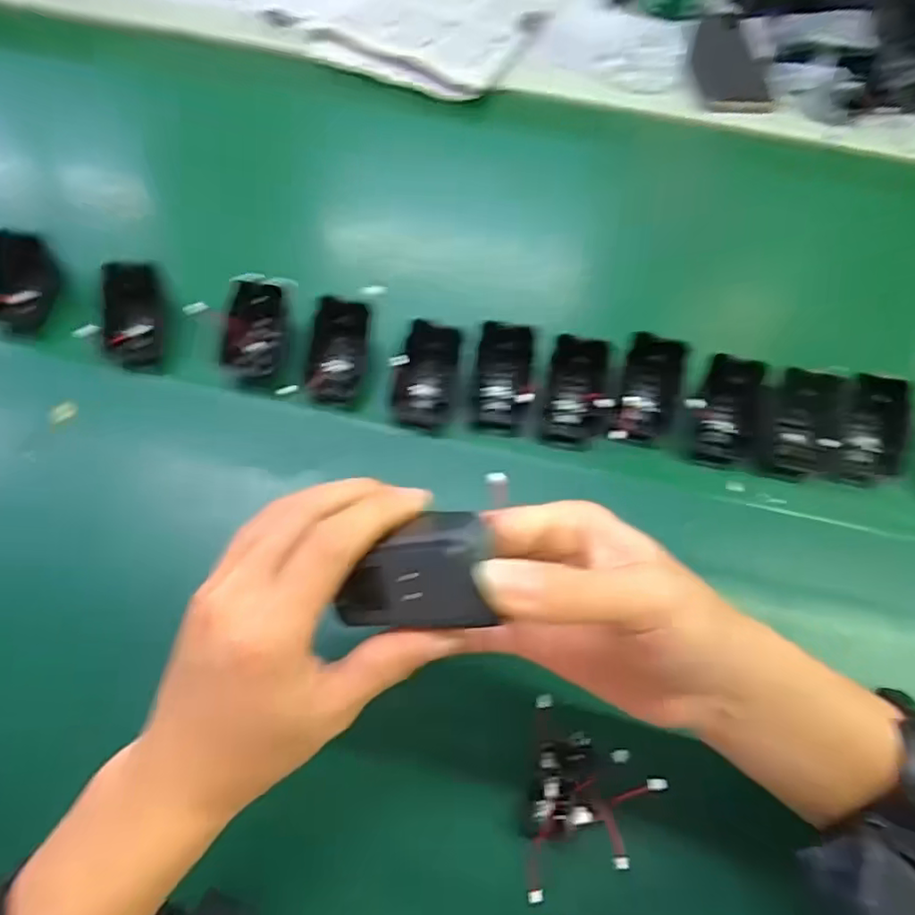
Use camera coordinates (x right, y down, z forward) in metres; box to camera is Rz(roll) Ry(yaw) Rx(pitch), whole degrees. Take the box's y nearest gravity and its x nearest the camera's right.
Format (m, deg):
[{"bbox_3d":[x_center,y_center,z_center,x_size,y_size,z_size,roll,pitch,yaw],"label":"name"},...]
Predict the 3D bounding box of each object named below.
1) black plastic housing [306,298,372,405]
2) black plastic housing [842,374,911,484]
[{"bbox_3d":[-0.088,-0.078,0.453,0.039,0.025,0.076,4,62,0],"label":"black plastic housing"},{"bbox_3d":[0.288,-0.019,0.420,0.033,0.022,0.073,8,92,2],"label":"black plastic housing"}]

